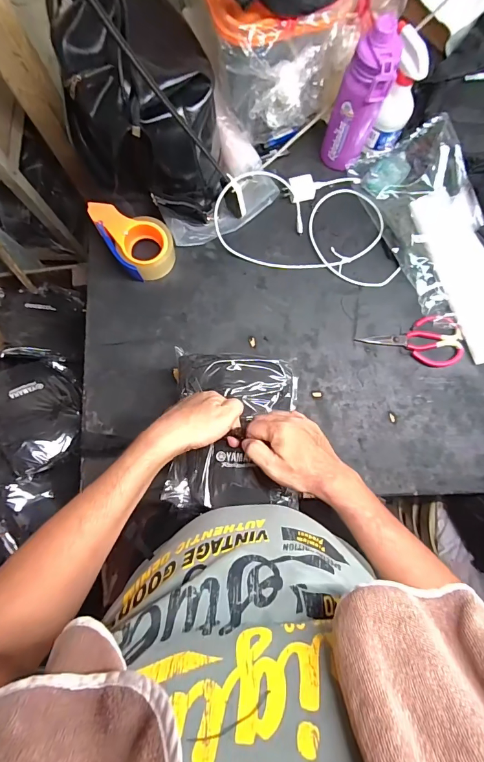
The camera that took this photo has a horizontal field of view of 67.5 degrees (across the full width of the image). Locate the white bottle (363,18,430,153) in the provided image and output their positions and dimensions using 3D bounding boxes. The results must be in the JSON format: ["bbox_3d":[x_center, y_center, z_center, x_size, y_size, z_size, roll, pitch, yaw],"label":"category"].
[{"bbox_3d":[0.274,-0.500,0.634,0.074,0.157,0.085,14,82,1],"label":"white bottle"}]

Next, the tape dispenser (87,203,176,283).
[{"bbox_3d":[-0.193,-0.261,0.659,0.108,0.046,0.159,-33,95,-10],"label":"tape dispenser"}]

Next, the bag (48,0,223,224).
[{"bbox_3d":[-0.168,-0.432,0.589,0.251,0.242,0.222,-3,82,-1],"label":"bag"}]

